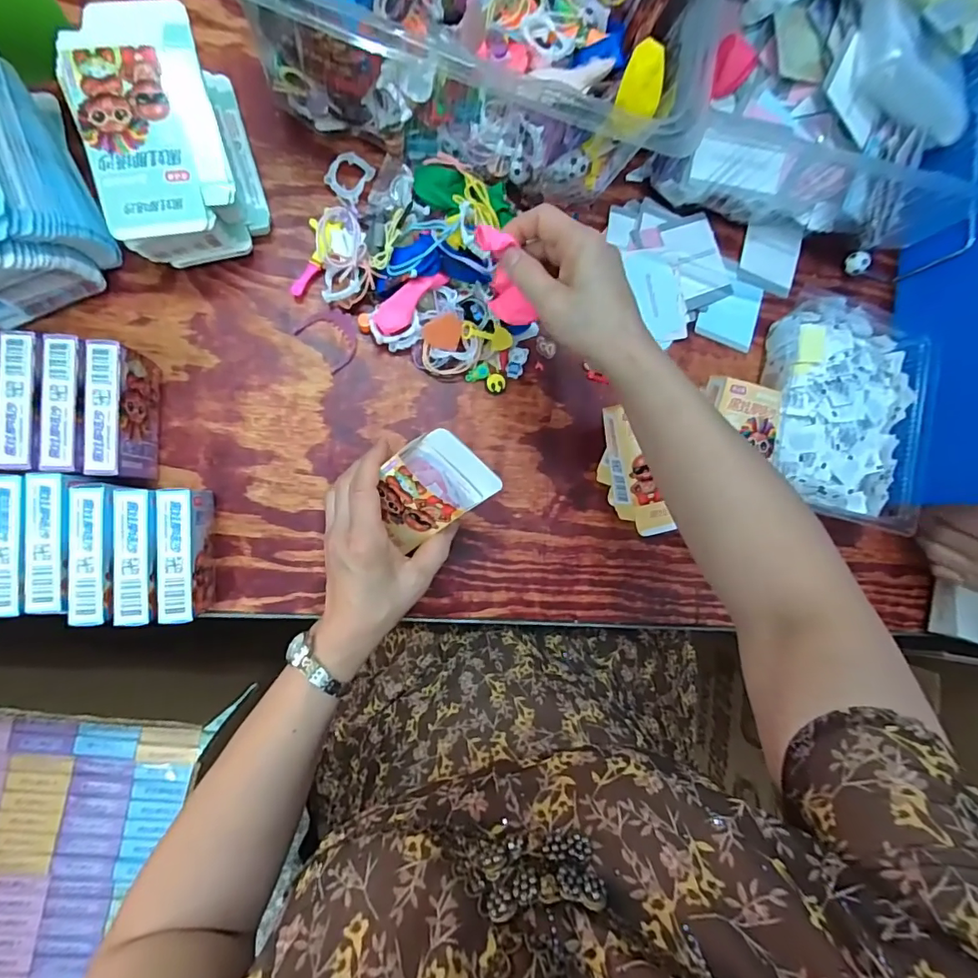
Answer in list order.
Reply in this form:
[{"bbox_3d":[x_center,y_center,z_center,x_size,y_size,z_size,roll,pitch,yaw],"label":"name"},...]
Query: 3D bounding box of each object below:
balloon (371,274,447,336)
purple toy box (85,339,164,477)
[{"bbox_3d":[-0.063,-0.158,0.429,0.072,0.017,0.024,-40,95,-11],"label":"balloon"},{"bbox_3d":[-0.267,-0.056,0.380,0.024,0.074,0.092,2,87,-11],"label":"purple toy box"}]

